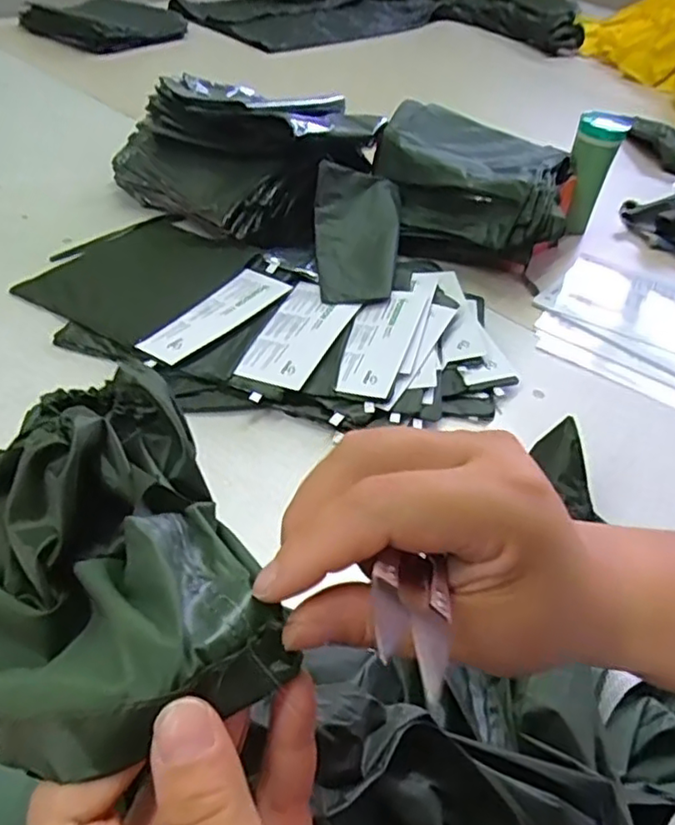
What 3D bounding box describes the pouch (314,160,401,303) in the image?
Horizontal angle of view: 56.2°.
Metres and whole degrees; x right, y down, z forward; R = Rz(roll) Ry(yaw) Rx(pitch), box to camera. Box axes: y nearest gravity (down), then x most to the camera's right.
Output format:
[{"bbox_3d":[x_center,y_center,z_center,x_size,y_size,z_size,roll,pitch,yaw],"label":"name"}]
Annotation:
[{"bbox_3d":[0.029,-0.253,0.896,0.127,0.058,0.267,5,59,-3],"label":"pouch"}]

